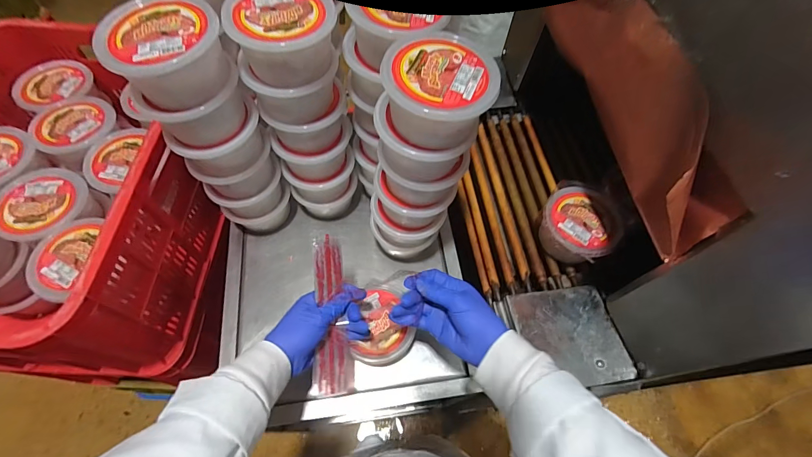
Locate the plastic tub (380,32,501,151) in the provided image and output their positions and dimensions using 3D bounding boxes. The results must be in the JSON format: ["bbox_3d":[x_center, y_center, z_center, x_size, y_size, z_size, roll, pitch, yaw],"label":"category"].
[{"bbox_3d":[0.035,-0.141,0.393,0.112,0.065,0.112,2,59,0],"label":"plastic tub"}]

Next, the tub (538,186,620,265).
[{"bbox_3d":[0.268,0.000,0.592,0.116,0.072,0.136,22,61,12],"label":"tub"}]

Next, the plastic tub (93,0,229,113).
[{"bbox_3d":[-0.252,-0.184,0.401,0.115,0.072,0.111,-39,67,-21],"label":"plastic tub"}]

